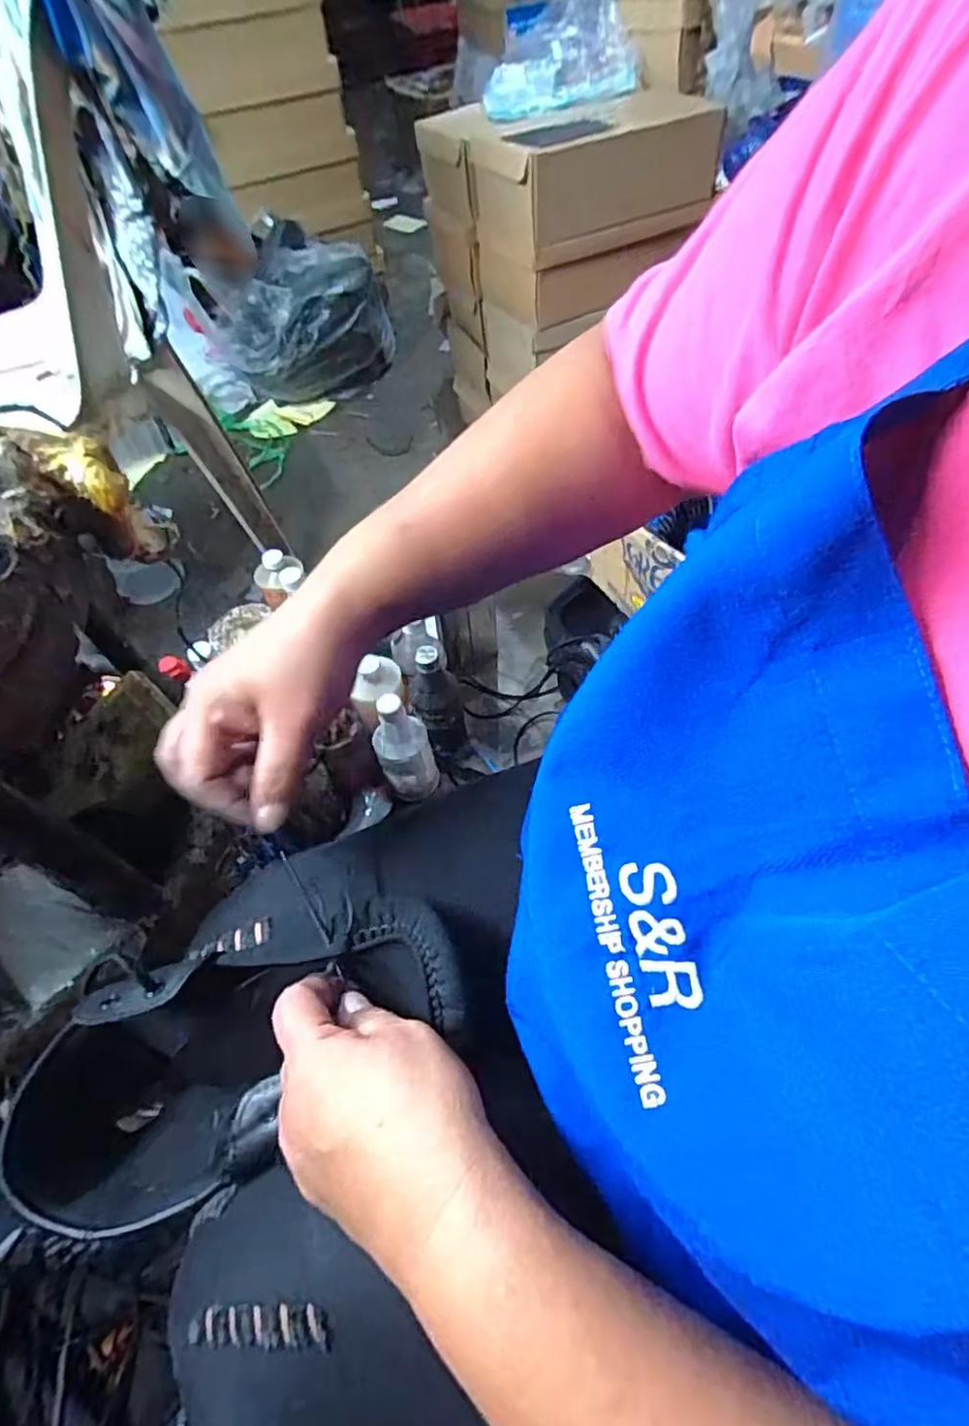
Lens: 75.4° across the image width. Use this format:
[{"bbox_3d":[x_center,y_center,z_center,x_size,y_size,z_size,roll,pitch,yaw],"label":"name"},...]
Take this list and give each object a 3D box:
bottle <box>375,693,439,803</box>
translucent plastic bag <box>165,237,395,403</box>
[{"bbox_3d":[-0.103,0.044,0.799,0.067,0.178,0.055,-17,56,-7],"label":"bottle"},{"bbox_3d":[-0.415,-0.877,1.409,0.415,0.257,0.219,-21,57,-10],"label":"translucent plastic bag"}]

